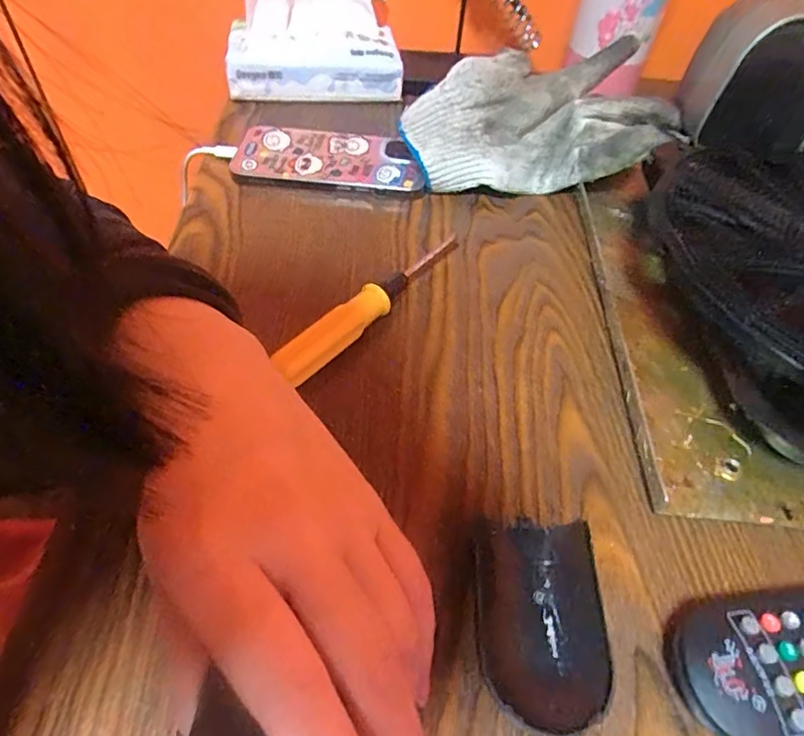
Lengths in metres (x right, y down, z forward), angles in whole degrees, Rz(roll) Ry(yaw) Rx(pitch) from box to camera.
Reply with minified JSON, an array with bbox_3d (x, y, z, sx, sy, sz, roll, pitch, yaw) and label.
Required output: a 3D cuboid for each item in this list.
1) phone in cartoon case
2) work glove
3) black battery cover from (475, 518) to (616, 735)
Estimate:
[{"bbox_3d":[-0.057,-0.161,0.411,0.143,0.017,0.070,11,51,4],"label":"phone in cartoon case"},{"bbox_3d":[0.099,-0.179,0.394,0.192,0.074,0.096,11,51,4],"label":"work glove"},{"bbox_3d":[0.057,0.099,0.212,0.053,0.009,0.076,4,51,-2],"label":"black battery cover"}]

